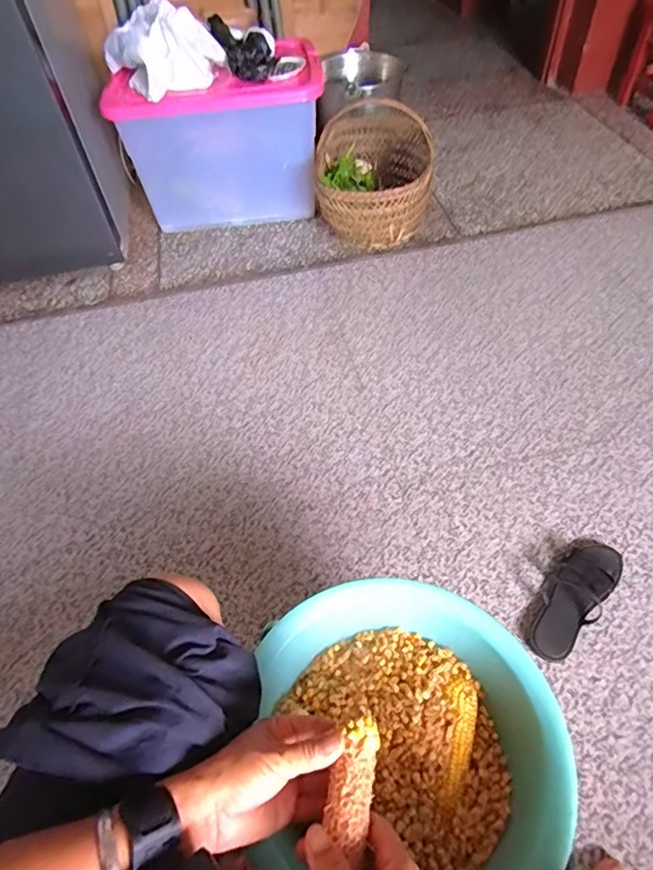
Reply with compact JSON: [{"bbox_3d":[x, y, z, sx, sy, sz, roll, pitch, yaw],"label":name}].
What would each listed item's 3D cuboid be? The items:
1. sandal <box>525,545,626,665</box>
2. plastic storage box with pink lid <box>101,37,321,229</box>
[{"bbox_3d":[0.425,0.268,0.867,0.085,0.060,0.237,32,61,25],"label":"sandal"},{"bbox_3d":[-0.307,-0.928,1.615,0.559,0.390,0.367,-7,53,-1],"label":"plastic storage box with pink lid"}]

